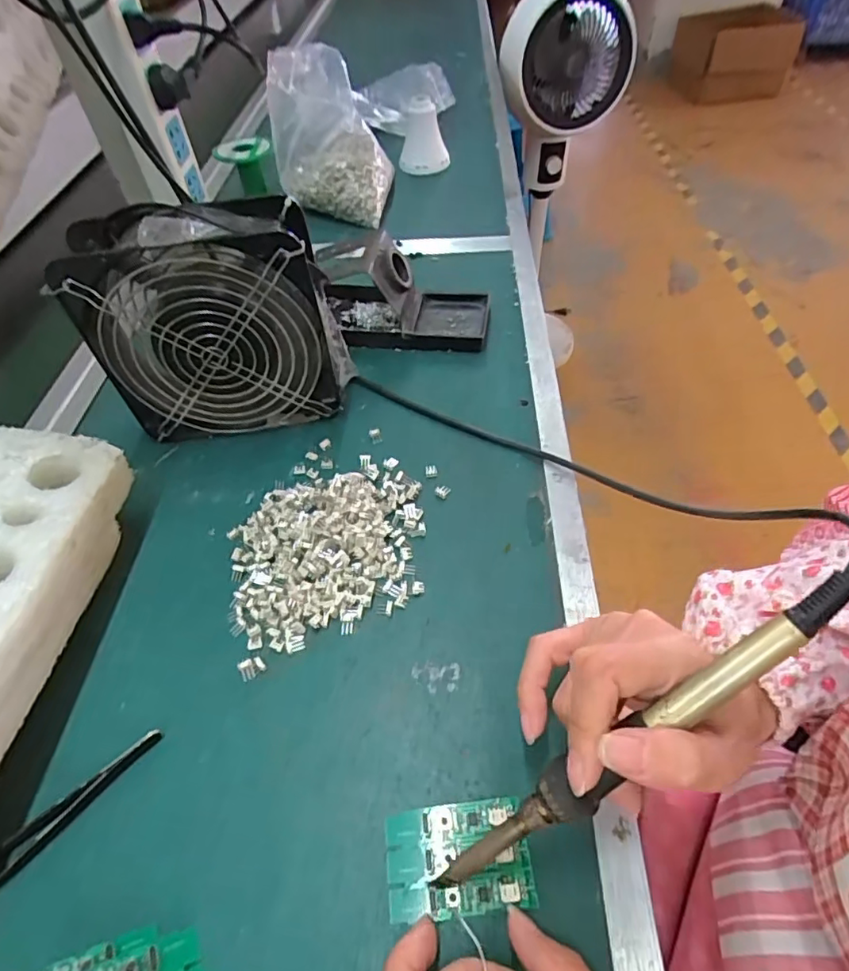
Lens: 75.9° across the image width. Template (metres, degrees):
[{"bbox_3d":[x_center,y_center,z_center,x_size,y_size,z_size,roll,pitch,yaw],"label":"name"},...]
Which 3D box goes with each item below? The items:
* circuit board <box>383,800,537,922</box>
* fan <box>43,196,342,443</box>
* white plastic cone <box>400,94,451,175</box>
[{"bbox_3d":[0.015,0.165,0.244,0.063,0.007,0.041,-7,52,-1],"label":"circuit board"},{"bbox_3d":[-0.142,-0.109,0.380,0.155,0.151,0.055,-7,51,-2],"label":"fan"},{"bbox_3d":[-0.002,-0.453,0.702,0.064,0.074,0.053,-7,51,-2],"label":"white plastic cone"}]

